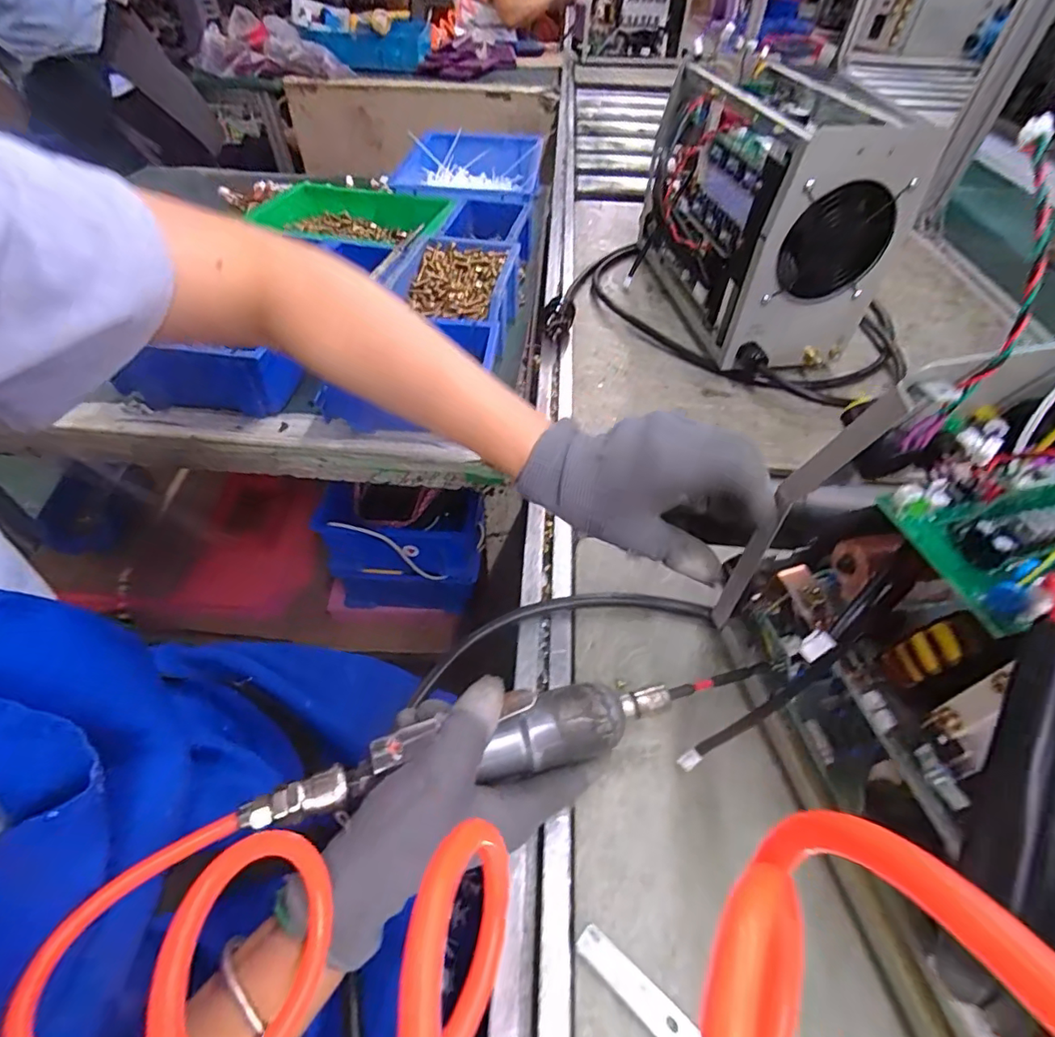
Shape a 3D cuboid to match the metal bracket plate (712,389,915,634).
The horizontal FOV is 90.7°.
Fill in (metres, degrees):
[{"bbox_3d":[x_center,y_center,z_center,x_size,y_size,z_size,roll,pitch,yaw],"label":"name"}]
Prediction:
[{"bbox_3d":[0.146,0.009,0.307,0.020,0.222,0.022,0,57,0],"label":"metal bracket plate"}]

